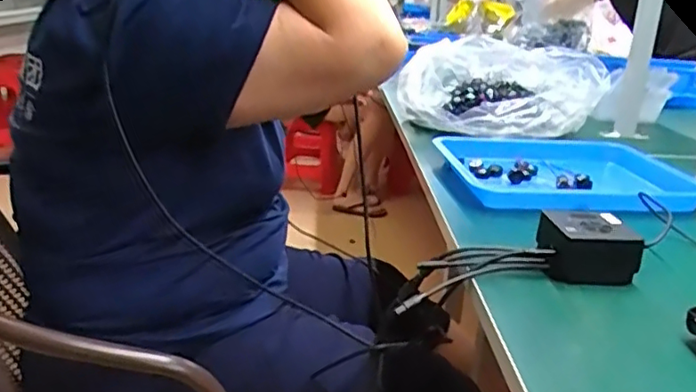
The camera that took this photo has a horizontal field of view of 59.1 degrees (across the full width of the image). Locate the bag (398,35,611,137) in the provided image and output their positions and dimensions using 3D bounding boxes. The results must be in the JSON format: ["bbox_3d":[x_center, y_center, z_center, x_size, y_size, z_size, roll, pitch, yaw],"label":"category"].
[{"bbox_3d":[0.280,-0.209,1.144,0.333,0.126,0.243,-3,21,-18],"label":"bag"}]

